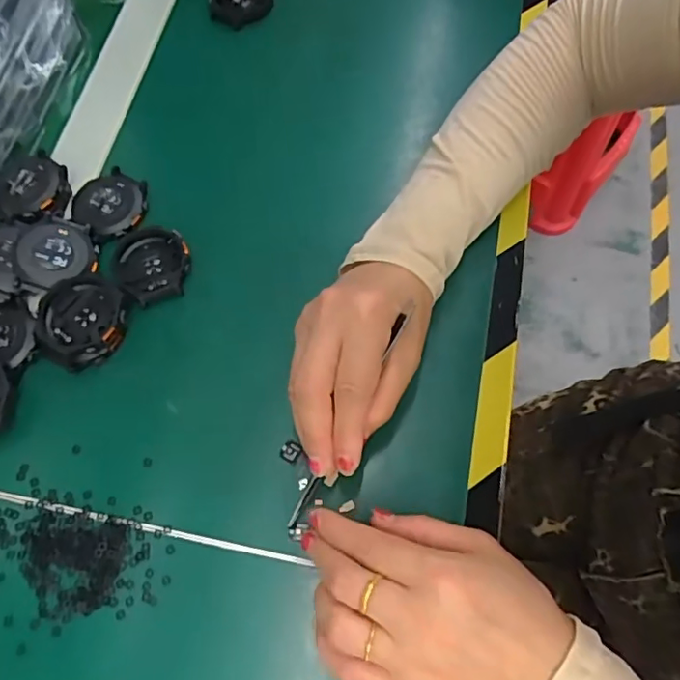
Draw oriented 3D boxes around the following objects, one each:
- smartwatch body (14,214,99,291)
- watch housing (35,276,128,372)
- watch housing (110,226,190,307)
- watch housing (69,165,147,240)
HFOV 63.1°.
[{"bbox_3d":[-0.182,-0.058,0.350,0.045,0.010,0.049,-16,68,-4],"label":"smartwatch body"},{"bbox_3d":[-0.159,-0.011,0.340,0.053,0.018,0.055,-1,68,2],"label":"watch housing"},{"bbox_3d":[-0.123,-0.050,0.361,0.049,0.008,0.054,-18,68,-4],"label":"watch housing"},{"bbox_3d":[-0.155,-0.093,0.376,0.048,0.009,0.048,-1,68,2],"label":"watch housing"}]

